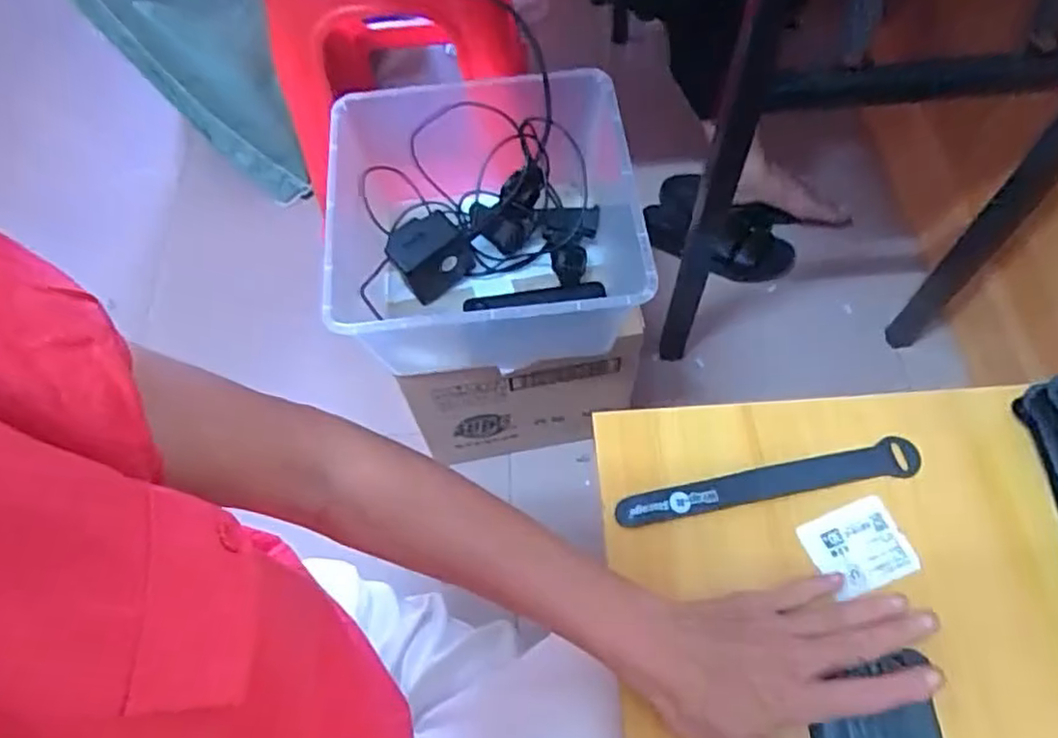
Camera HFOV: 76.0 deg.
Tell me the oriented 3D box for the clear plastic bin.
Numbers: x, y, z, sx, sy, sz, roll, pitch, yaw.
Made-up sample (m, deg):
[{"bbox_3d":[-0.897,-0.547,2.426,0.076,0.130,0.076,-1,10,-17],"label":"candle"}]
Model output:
[{"bbox_3d":[-0.042,-0.151,0.734,0.322,0.161,0.270,-7,62,1],"label":"clear plastic bin"}]

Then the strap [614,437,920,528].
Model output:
[{"bbox_3d":[0.155,0.073,0.436,0.197,0.006,0.024,-9,77,-4],"label":"strap"}]

